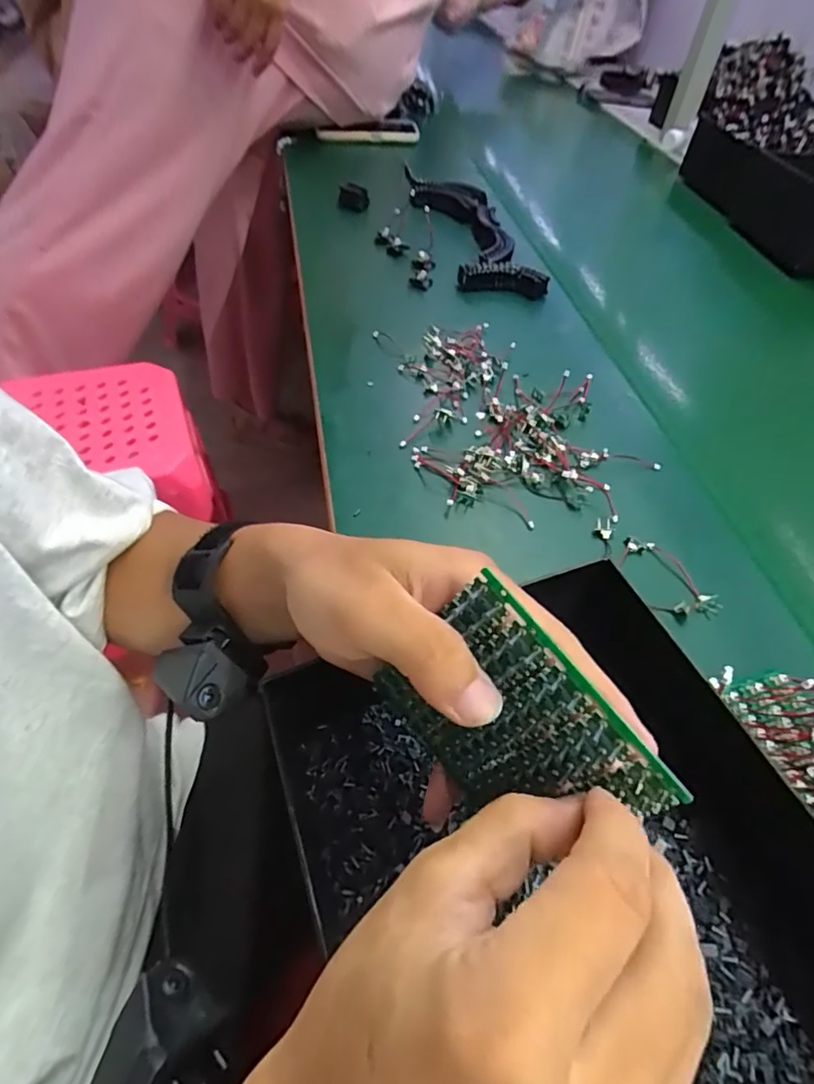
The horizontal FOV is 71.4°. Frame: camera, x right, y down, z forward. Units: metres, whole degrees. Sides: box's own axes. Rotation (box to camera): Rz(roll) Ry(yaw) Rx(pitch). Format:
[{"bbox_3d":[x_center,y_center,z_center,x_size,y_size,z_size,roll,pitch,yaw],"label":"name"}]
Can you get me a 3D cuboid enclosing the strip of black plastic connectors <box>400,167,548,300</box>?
[{"bbox_3d":[0.072,-0.400,0.715,0.087,0.024,0.336,-7,51,-11],"label":"strip of black plastic connectors"}]

